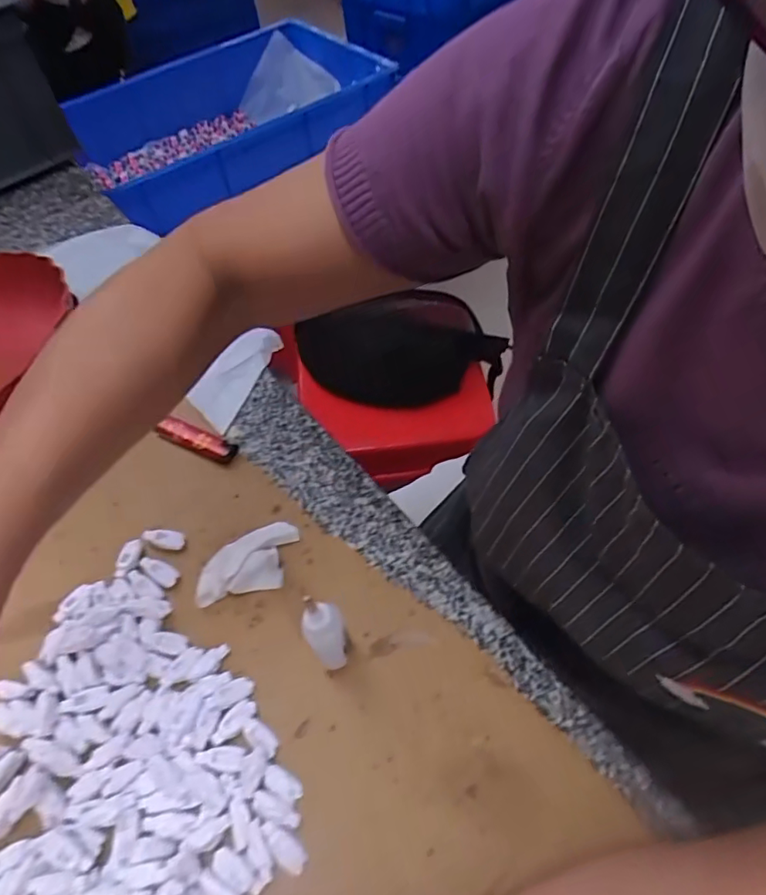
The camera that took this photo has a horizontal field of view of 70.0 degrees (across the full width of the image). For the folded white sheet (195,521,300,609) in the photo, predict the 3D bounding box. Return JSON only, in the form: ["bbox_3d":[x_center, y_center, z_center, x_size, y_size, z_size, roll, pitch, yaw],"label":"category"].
[{"bbox_3d":[-0.094,0.079,0.380,0.073,0.022,0.042,-18,56,-7],"label":"folded white sheet"}]

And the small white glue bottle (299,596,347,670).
[{"bbox_3d":[-0.033,0.111,0.323,0.022,0.069,0.023,-2,55,3],"label":"small white glue bottle"}]

